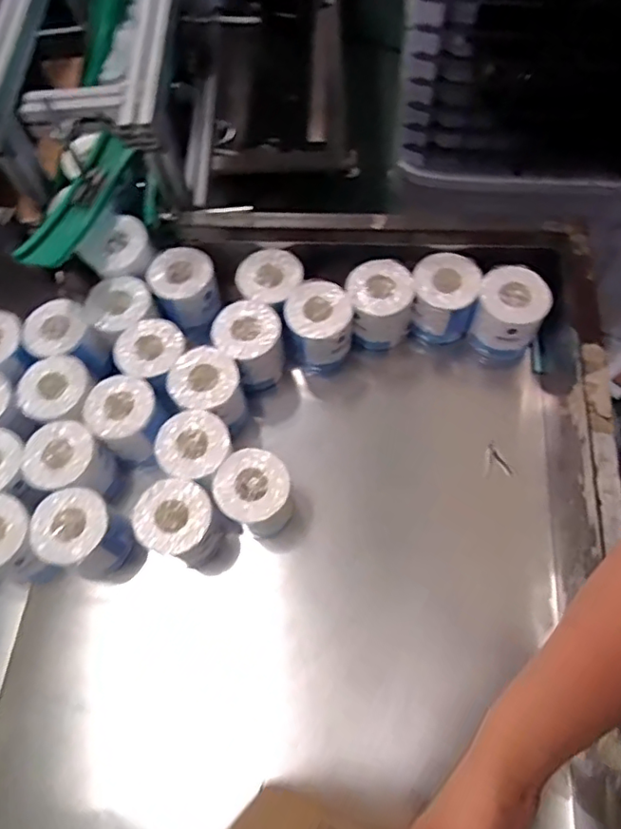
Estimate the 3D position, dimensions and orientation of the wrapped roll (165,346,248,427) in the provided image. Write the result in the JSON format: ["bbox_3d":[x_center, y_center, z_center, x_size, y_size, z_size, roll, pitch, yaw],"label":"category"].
[{"bbox_3d":[-0.147,-0.031,0.832,0.094,0.101,0.097,-1,65,3],"label":"wrapped roll"}]

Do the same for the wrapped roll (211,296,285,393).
[{"bbox_3d":[-0.089,-0.105,0.869,0.096,0.116,0.097,-1,65,3],"label":"wrapped roll"}]

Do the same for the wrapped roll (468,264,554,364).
[{"bbox_3d":[0.300,-0.150,0.870,0.098,0.124,0.097,-1,65,3],"label":"wrapped roll"}]

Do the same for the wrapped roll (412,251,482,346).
[{"bbox_3d":[0.205,-0.179,0.882,0.095,0.113,0.092,-1,65,3],"label":"wrapped roll"}]

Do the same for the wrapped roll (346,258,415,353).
[{"bbox_3d":[0.104,-0.170,0.883,0.097,0.101,0.092,-10,65,-1],"label":"wrapped roll"}]

